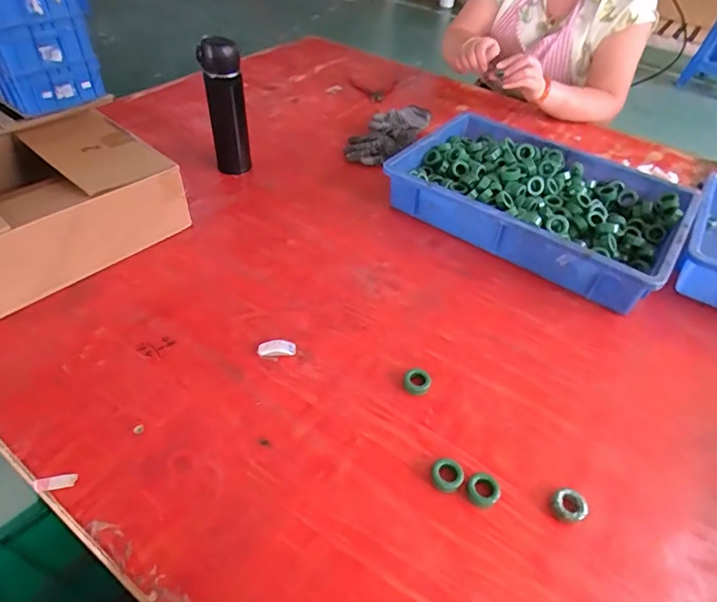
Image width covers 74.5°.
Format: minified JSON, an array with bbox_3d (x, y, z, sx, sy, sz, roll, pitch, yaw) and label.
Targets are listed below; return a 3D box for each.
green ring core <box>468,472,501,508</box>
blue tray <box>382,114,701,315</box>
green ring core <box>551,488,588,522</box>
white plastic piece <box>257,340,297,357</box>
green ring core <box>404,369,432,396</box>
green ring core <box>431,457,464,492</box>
[{"bbox_3d":[0.123,0.186,0.464,0.028,0.017,0.029,3,45,-3],"label":"green ring core"},{"bbox_3d":[0.295,-0.173,0.791,0.434,0.084,0.310,29,49,21],"label":"blue tray"},{"bbox_3d":[0.204,0.199,0.458,0.030,0.014,0.030,-30,55,-31],"label":"green ring core"},{"bbox_3d":[-0.098,0.058,0.571,0.045,0.010,0.019,-7,46,-13],"label":"white plastic piece"},{"bbox_3d":[0.069,0.095,0.550,0.031,0.015,0.028,9,45,2],"label":"green ring core"},{"bbox_3d":[0.089,0.175,0.472,0.030,0.019,0.029,3,45,-3],"label":"green ring core"}]

